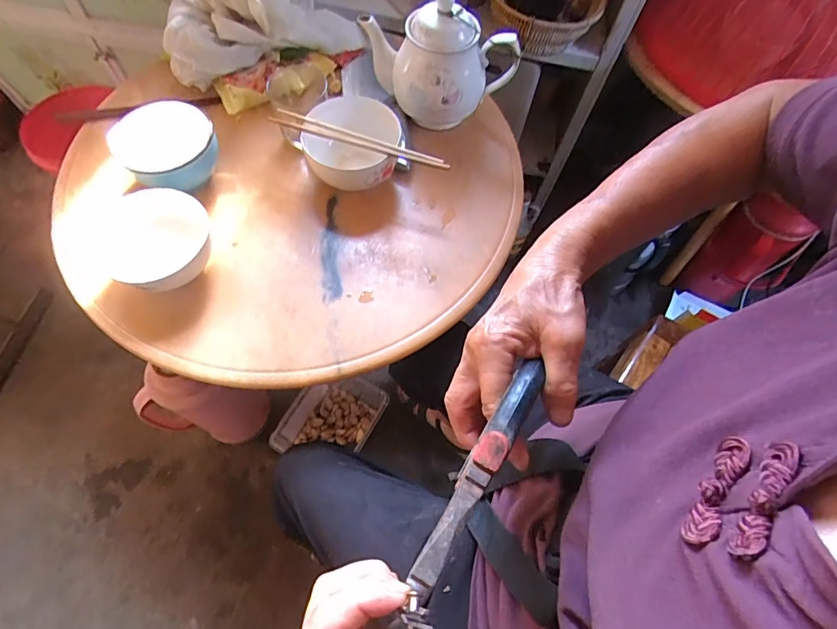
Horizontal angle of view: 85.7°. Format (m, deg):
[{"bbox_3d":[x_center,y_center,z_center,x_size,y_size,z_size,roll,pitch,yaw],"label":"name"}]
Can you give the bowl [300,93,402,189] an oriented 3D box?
[{"bbox_3d":[-0.082,-0.207,0.572,0.113,0.077,0.110,1,64,-3],"label":"bowl"}]

